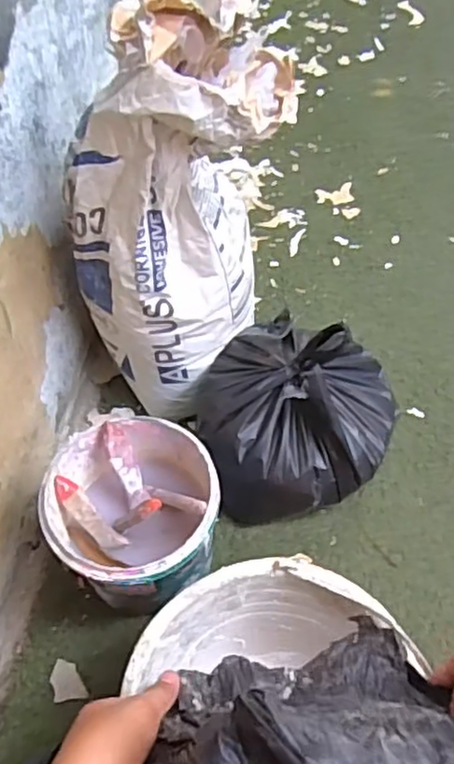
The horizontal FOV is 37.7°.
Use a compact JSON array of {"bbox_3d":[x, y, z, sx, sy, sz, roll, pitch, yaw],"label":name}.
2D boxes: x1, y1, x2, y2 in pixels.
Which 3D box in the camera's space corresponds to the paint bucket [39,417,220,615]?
[{"bbox_3d":[-0.091,0.146,0.687,0.164,0.154,0.166,-4,55,1],"label":"paint bucket"}]

